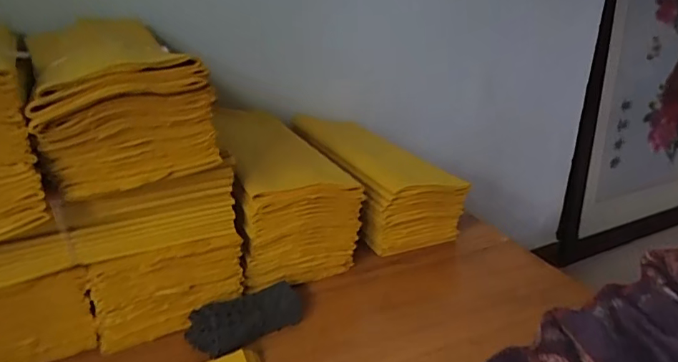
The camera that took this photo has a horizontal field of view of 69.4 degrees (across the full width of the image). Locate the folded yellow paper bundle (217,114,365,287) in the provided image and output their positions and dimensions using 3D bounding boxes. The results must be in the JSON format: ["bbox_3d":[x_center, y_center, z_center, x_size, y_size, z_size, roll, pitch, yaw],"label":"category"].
[{"bbox_3d":[-0.083,0.008,0.657,0.141,0.147,0.266,-9,25,-20],"label":"folded yellow paper bundle"}]

